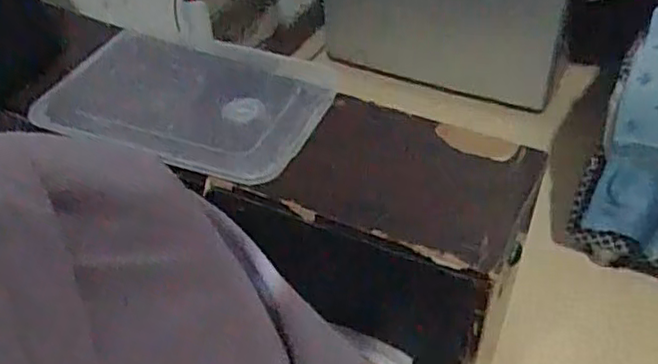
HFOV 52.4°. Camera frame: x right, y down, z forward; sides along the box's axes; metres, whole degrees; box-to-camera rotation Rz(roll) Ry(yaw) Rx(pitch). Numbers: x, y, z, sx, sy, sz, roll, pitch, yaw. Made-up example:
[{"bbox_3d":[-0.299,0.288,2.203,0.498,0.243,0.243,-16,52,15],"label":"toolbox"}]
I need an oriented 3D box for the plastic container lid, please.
[{"bbox_3d":[-0.161,-0.099,0.768,0.313,0.018,0.193,15,48,19],"label":"plastic container lid"}]

